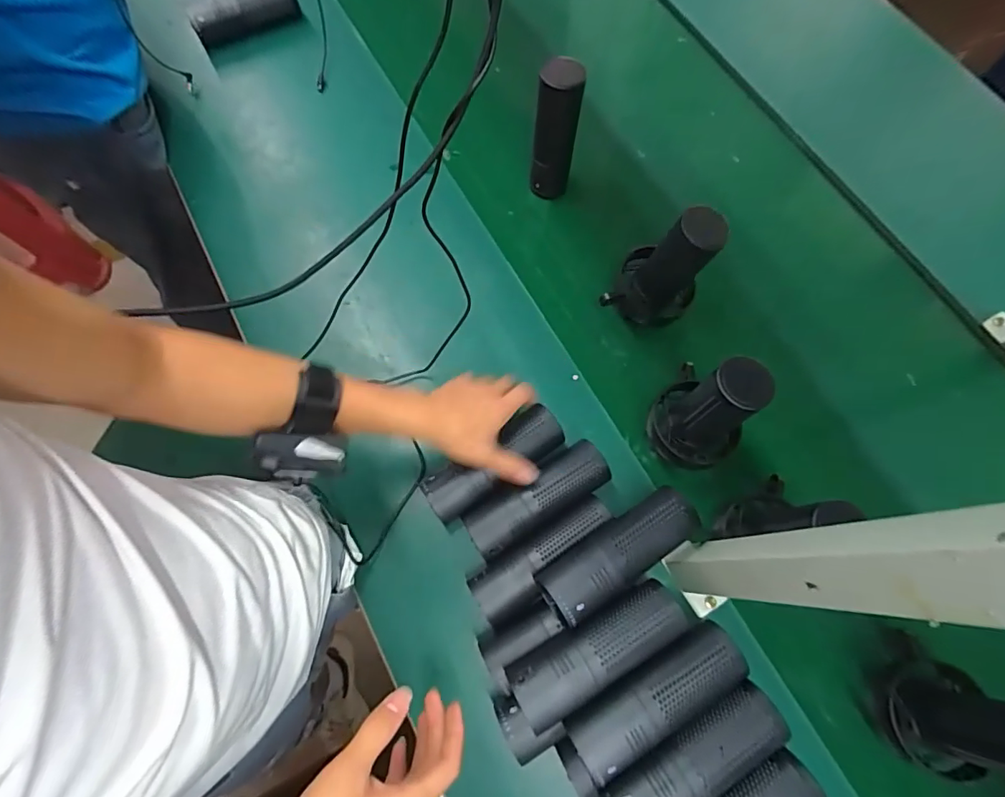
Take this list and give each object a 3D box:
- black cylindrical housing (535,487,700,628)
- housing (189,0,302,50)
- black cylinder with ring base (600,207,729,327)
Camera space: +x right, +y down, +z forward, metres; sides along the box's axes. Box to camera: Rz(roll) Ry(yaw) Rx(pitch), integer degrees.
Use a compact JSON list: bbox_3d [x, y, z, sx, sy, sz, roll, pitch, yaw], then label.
[{"bbox_3d":[0.113,0.148,0.471,0.163,0.053,0.054,-29,75,-11],"label":"black cylindrical housing"},{"bbox_3d":[-0.399,-0.597,0.761,0.161,0.057,0.054,-29,74,-11],"label":"housing"},{"bbox_3d":[0.182,-0.146,0.550,0.096,0.130,0.089,26,73,7],"label":"black cylinder with ring base"}]

